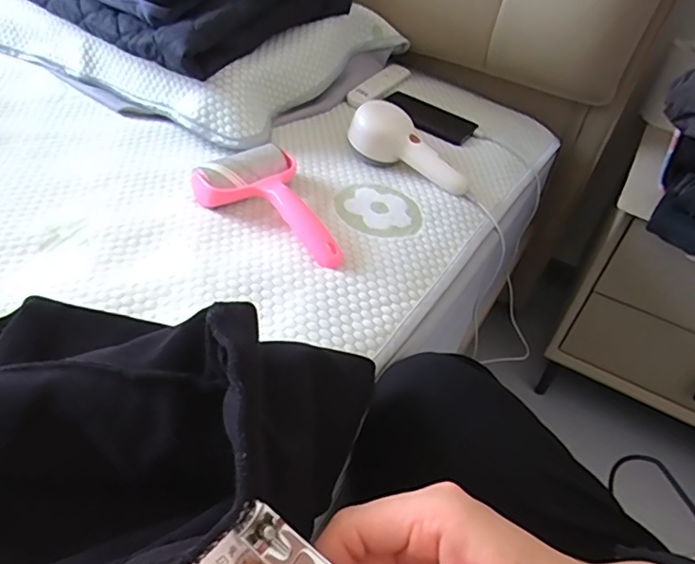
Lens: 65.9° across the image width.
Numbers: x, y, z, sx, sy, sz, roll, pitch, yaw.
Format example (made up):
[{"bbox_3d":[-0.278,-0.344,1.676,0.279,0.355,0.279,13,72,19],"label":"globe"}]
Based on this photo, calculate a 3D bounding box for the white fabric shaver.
[{"bbox_3d":[0.079,-0.164,0.676,0.169,0.057,0.065,37,48,11],"label":"white fabric shaver"}]

